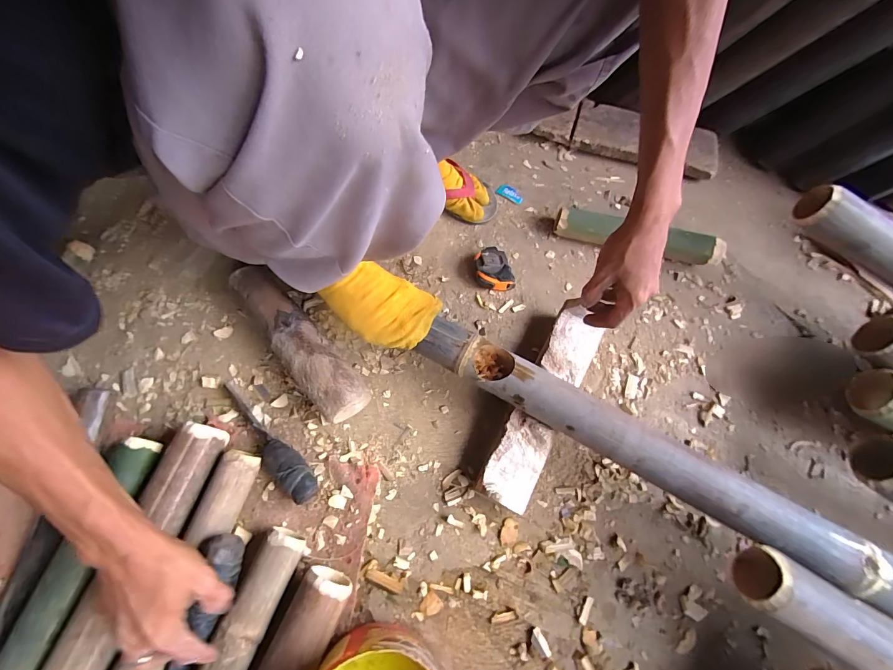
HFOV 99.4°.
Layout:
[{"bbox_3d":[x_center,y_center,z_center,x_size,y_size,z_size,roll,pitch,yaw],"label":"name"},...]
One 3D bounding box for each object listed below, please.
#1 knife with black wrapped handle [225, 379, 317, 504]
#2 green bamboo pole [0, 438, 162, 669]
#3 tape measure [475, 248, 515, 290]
[{"bbox_3d":[-0.242,0.136,0.502,0.206,0.035,0.036,42,71,13],"label":"knife with black wrapped handle"},{"bbox_3d":[-0.410,0.257,0.426,0.045,0.047,0.276,14,67,3],"label":"green bamboo pole"},{"bbox_3d":[0.075,-0.105,0.626,0.055,0.034,0.071,-17,69,-10],"label":"tape measure"}]

